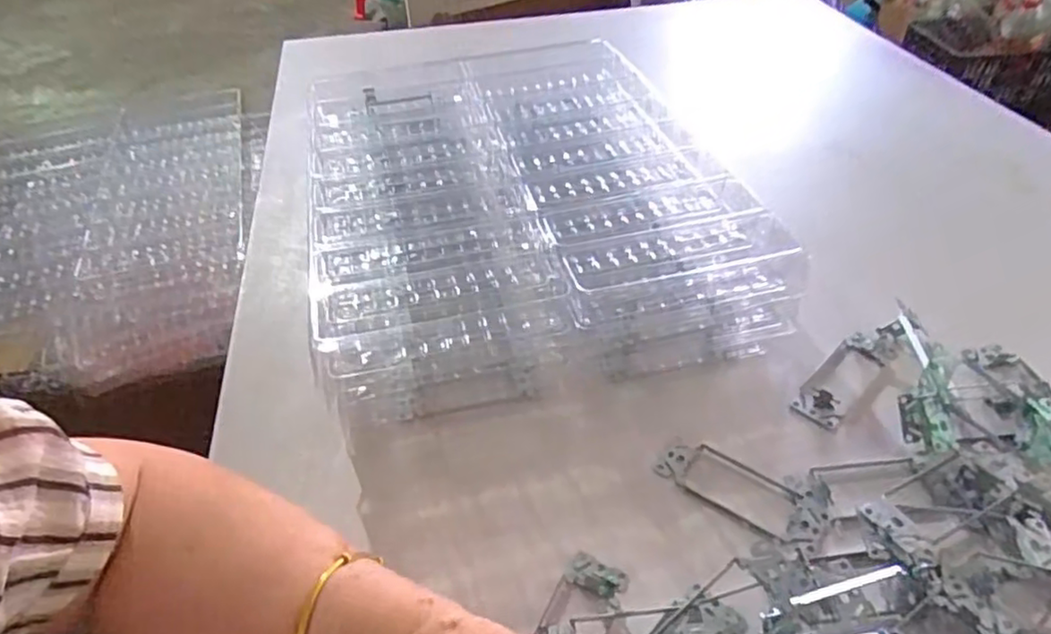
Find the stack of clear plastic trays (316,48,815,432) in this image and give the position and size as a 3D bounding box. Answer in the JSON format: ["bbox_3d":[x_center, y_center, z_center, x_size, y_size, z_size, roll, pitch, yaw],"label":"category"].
[{"bbox_3d":[-0.010,-0.103,0.579,0.329,0.112,0.390,-10,43,-7],"label":"stack of clear plastic trays"}]

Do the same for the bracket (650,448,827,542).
[{"bbox_3d":[0.138,0.112,0.411,0.105,0.004,0.044,21,48,24],"label":"bracket"}]

